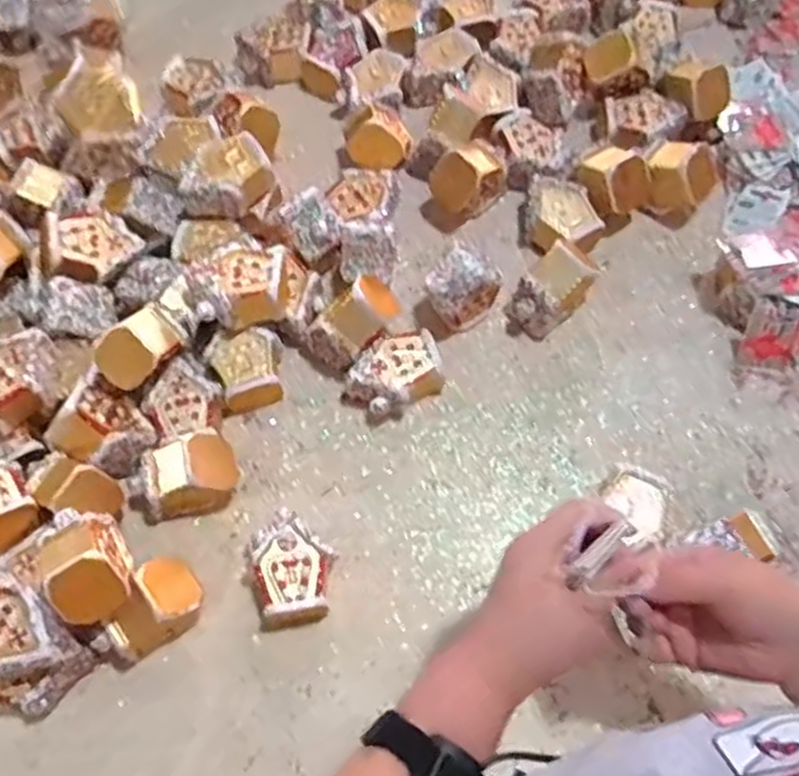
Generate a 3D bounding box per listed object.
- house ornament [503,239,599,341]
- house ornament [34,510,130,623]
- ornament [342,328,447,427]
[{"bbox_3d":[0.142,-0.090,0.695,0.081,0.071,0.047,-36,70,-14],"label":"house ornament"},{"bbox_3d":[-0.223,0.125,0.546,0.048,0.065,0.080,-24,68,-9],"label":"house ornament"},{"bbox_3d":[-0.002,-0.010,0.677,0.090,0.047,0.062,-35,70,-13],"label":"ornament"}]

